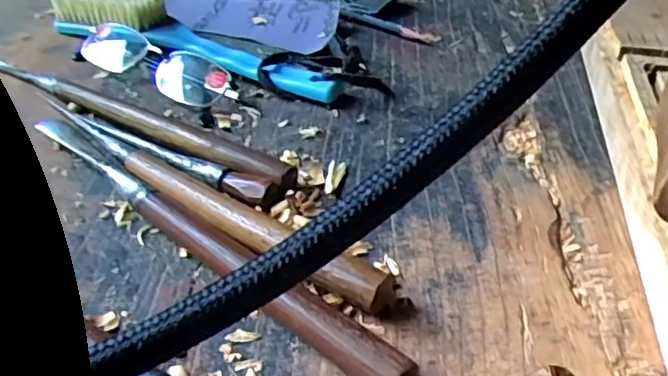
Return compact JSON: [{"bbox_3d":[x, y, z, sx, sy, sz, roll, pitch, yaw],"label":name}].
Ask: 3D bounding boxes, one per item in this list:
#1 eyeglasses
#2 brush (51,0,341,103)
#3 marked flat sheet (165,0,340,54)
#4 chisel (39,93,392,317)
[{"bbox_3d":[-0.127,-0.090,0.417,0.140,0.027,0.040,25,45,26],"label":"eyeglasses"},{"bbox_3d":[-0.102,-0.102,0.422,0.225,0.038,0.041,24,44,25],"label":"brush"},{"bbox_3d":[-0.068,-0.135,0.480,0.141,0.015,0.072,10,40,9],"label":"marked flat sheet"},{"bbox_3d":[-0.076,-0.004,0.310,0.248,0.015,0.017,28,46,28],"label":"chisel"}]

